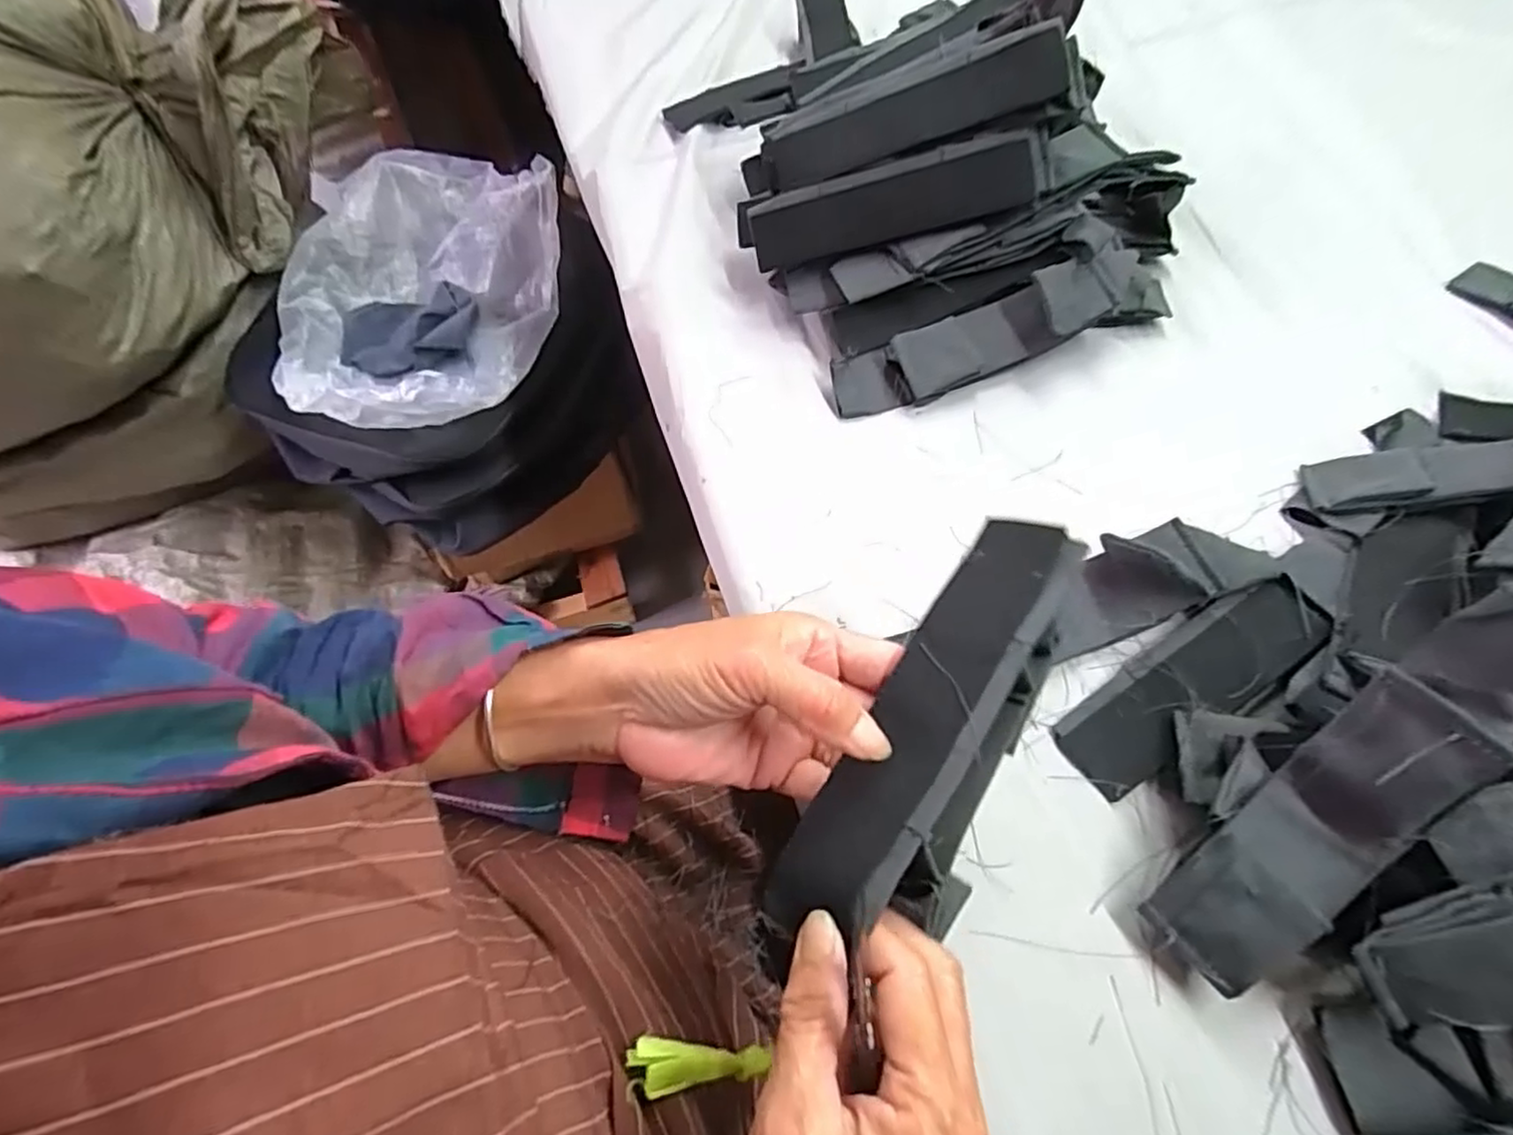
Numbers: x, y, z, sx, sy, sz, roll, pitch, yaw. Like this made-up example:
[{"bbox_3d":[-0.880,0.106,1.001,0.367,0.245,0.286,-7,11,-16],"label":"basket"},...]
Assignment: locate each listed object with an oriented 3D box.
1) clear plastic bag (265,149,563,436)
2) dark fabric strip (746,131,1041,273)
[{"bbox_3d":[-0.426,-0.353,0.865,0.327,0.116,0.392,10,62,9],"label":"clear plastic bag"},{"bbox_3d":[0.089,-0.245,0.464,0.189,0.047,0.009,-7,20,17],"label":"dark fabric strip"}]

